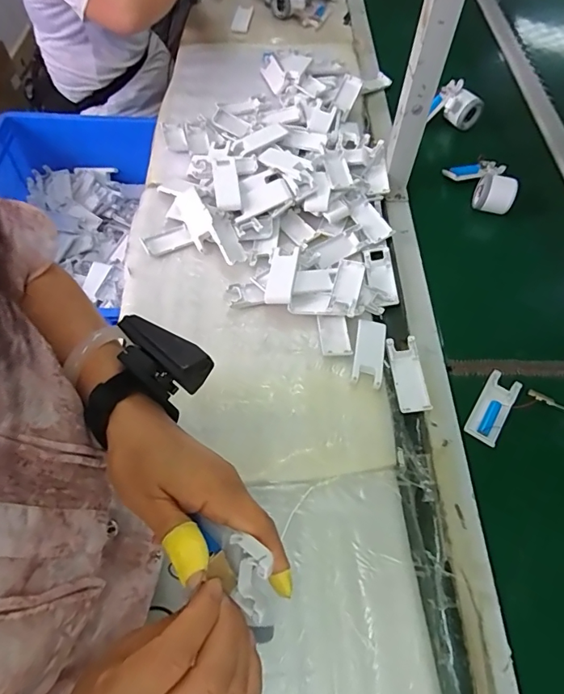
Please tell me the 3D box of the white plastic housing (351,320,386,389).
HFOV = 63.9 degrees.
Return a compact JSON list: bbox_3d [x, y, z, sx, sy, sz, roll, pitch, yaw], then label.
[{"bbox_3d":[0.117,0.005,0.603,0.040,0.007,0.098,10,60,4],"label":"white plastic housing"}]

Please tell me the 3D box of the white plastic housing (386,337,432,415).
[{"bbox_3d":[0.166,0.037,0.598,0.038,0.014,0.105,-5,60,-4],"label":"white plastic housing"}]

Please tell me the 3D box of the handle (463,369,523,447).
[{"bbox_3d":[0.272,0.075,0.578,0.040,0.016,0.102,31,64,15],"label":"handle"}]

